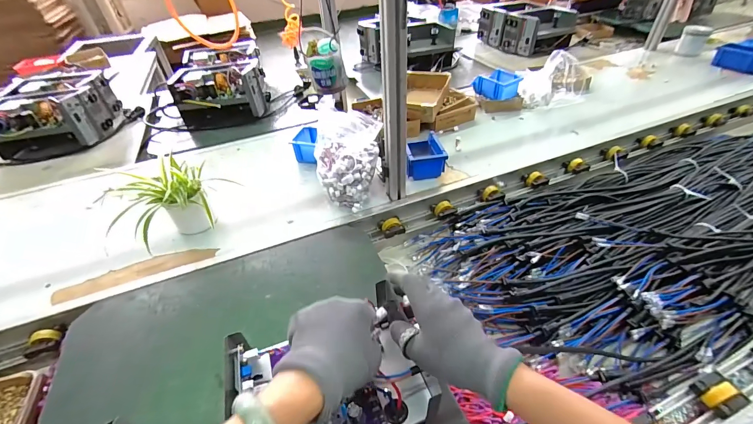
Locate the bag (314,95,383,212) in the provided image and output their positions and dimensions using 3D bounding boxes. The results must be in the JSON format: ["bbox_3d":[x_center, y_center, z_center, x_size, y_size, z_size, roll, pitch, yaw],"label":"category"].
[{"bbox_3d":[-0.074,-0.121,0.812,0.152,0.204,0.139,7,43,12],"label":"bag"}]

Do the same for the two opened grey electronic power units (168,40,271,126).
[{"bbox_3d":[-0.583,-0.508,1.282,0.299,0.144,0.400,-12,43,-9],"label":"two opened grey electronic power units"}]

